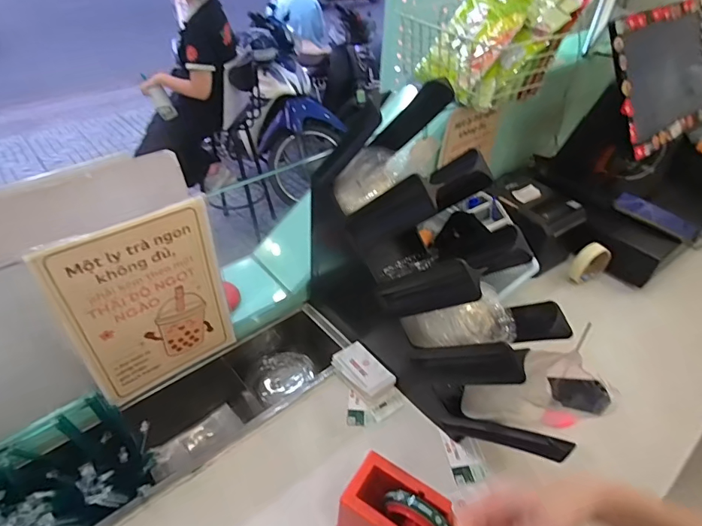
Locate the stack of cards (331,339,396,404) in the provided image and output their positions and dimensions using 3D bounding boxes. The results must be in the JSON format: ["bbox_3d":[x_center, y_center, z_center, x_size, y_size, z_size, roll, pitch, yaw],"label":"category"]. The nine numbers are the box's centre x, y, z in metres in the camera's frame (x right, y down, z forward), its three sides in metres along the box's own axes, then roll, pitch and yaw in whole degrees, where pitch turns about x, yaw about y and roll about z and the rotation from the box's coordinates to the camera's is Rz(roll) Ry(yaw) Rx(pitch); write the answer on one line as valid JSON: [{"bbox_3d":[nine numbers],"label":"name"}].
[{"bbox_3d":[0.017,0.177,0.718,0.063,0.025,0.103,-29,51,-31],"label":"stack of cards"}]

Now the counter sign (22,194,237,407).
[{"bbox_3d":[-0.277,0.064,0.620,0.205,0.291,0.007,-27,48,-30],"label":"counter sign"}]

